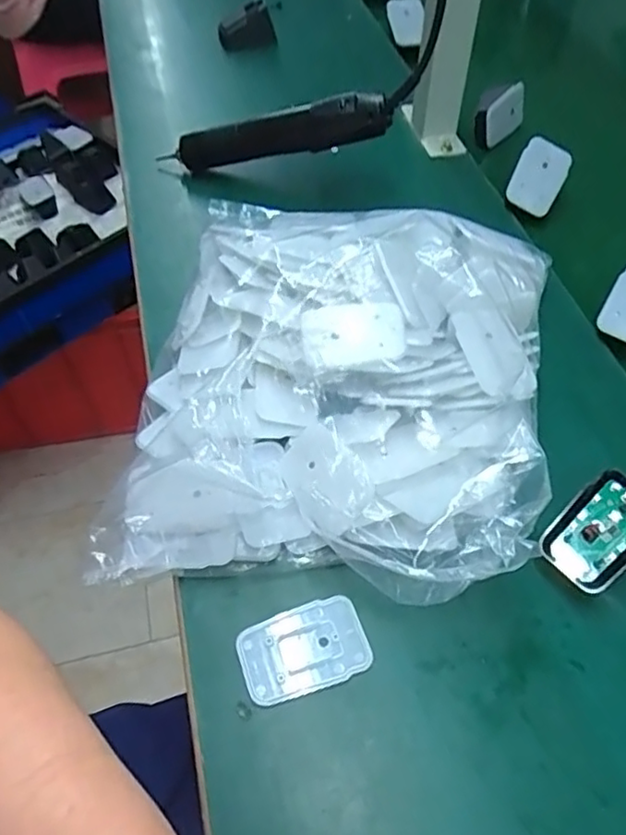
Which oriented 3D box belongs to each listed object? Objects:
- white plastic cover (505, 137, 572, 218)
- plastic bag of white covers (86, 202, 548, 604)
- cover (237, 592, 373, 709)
[{"bbox_3d":[0.209,-0.220,0.577,0.045,0.010,0.063,24,98,-7],"label":"white plastic cover"},{"bbox_3d":[0.022,-0.042,0.426,0.256,0.078,0.308,5,54,5],"label":"plastic bag of white covers"},{"bbox_3d":[-0.005,0.129,0.348,0.069,0.004,0.045,-16,54,-10],"label":"cover"}]

